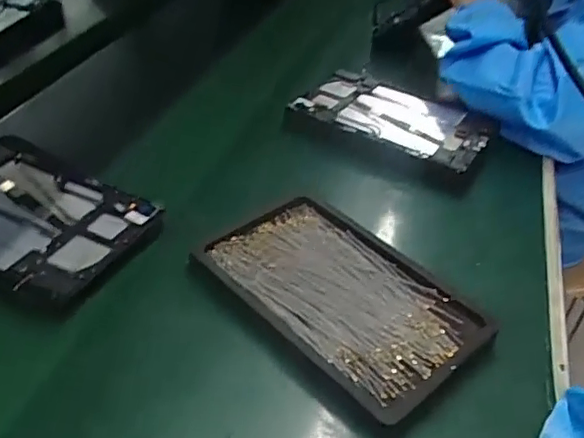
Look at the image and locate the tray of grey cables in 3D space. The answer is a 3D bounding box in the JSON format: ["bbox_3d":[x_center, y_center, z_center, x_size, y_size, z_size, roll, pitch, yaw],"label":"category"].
[{"bbox_3d":[0.045,0.064,0.544,0.242,0.018,0.155,33,45,31],"label":"tray of grey cables"}]

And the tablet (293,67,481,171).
[{"bbox_3d":[0.137,-0.138,0.792,0.232,0.017,0.148,22,41,20],"label":"tablet"}]

